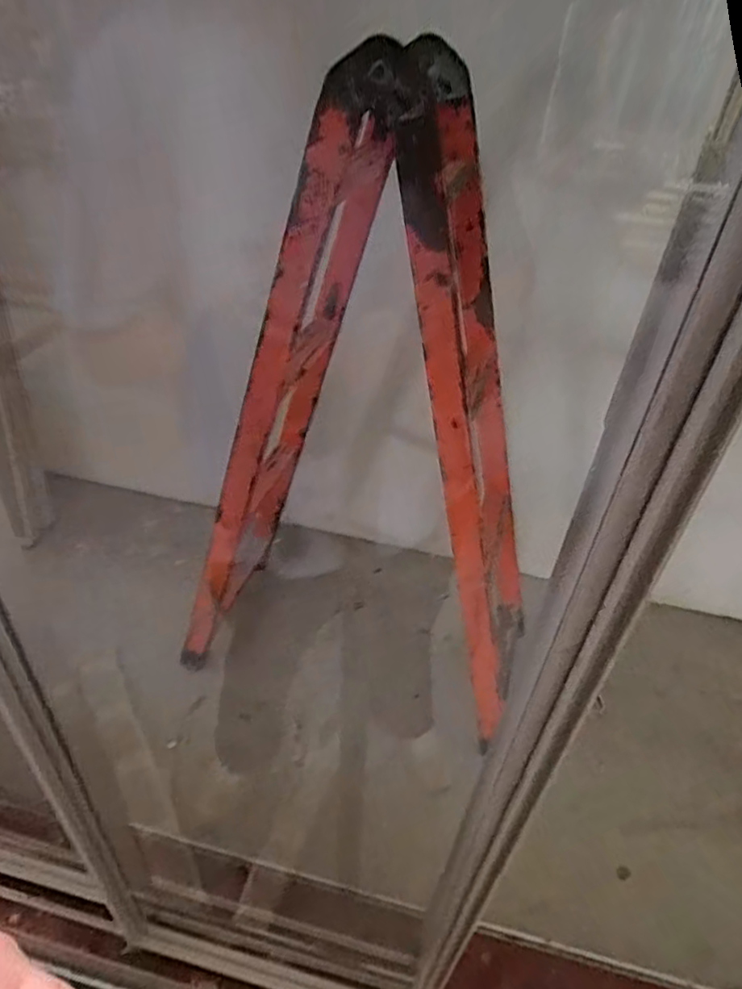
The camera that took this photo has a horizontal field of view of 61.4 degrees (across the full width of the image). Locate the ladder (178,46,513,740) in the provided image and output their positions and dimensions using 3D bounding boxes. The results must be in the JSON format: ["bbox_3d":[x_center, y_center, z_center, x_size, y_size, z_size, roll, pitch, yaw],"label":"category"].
[{"bbox_3d":[0.005,-0.132,1.230,0.649,1.198,0.427,15,40,12],"label":"ladder"}]

